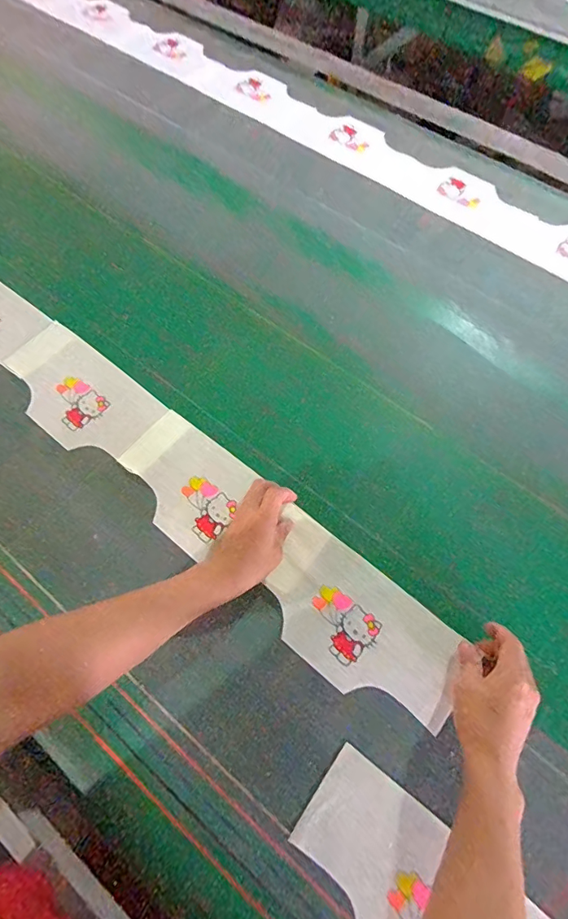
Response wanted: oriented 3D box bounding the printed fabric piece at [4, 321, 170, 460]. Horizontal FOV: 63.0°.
[{"bbox_3d":[-0.298,-0.097,0.667,0.249,0.009,0.132,38,70,13],"label":"printed fabric piece"}]

